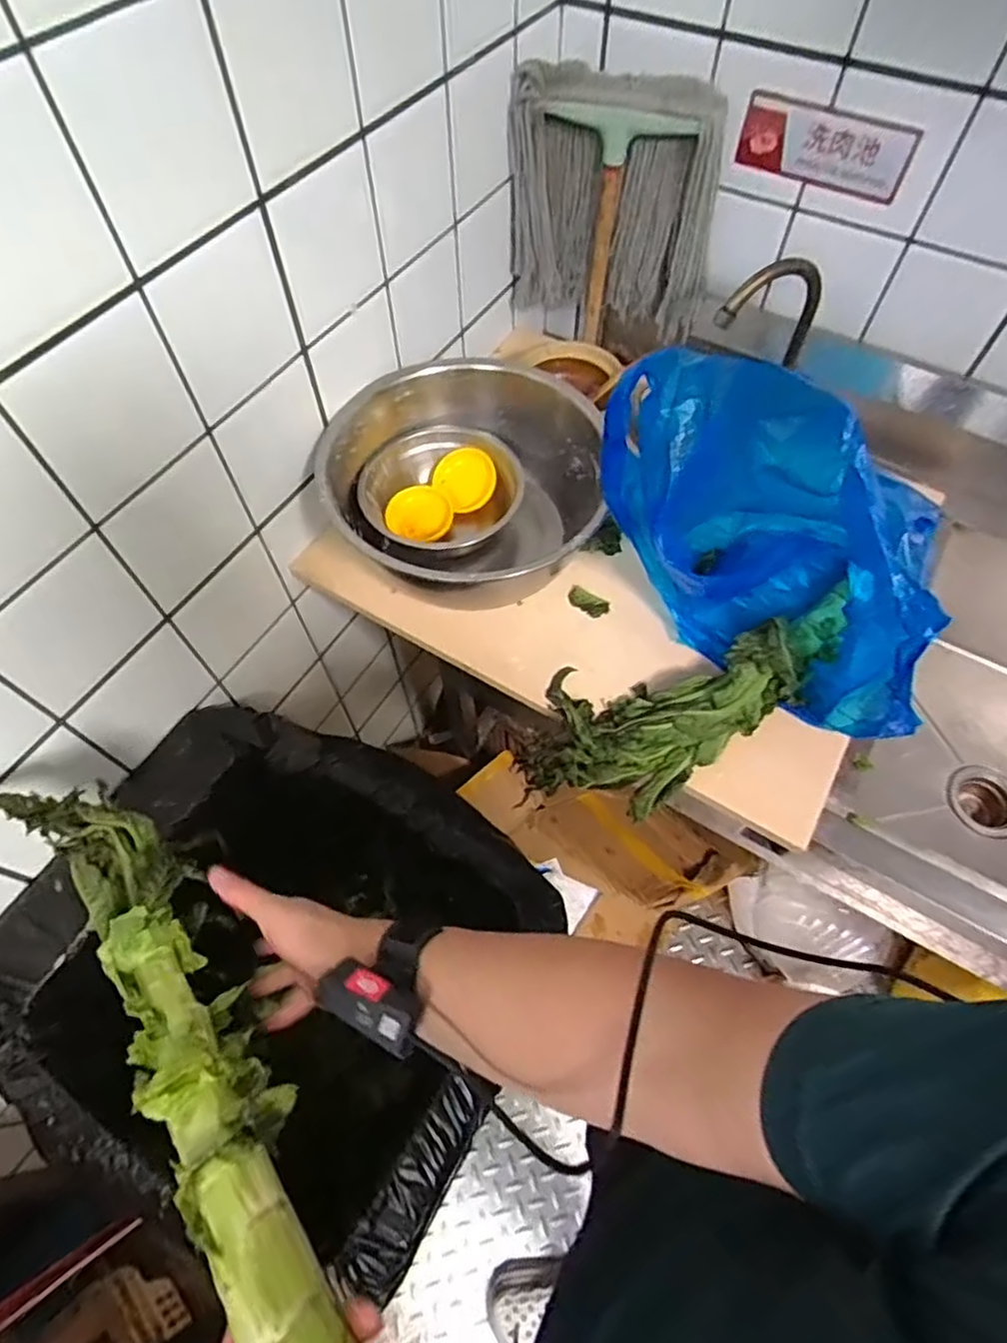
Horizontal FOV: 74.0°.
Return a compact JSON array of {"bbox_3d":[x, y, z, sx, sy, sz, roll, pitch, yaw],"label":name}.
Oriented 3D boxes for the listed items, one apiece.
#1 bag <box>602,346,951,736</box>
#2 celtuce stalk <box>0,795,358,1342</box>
[{"bbox_3d":[0.312,-0.160,0.713,0.375,0.348,0.231,37,67,19],"label":"bag"},{"bbox_3d":[-0.216,0.233,0.436,0.072,0.055,0.518,-37,52,-18],"label":"celtuce stalk"}]

